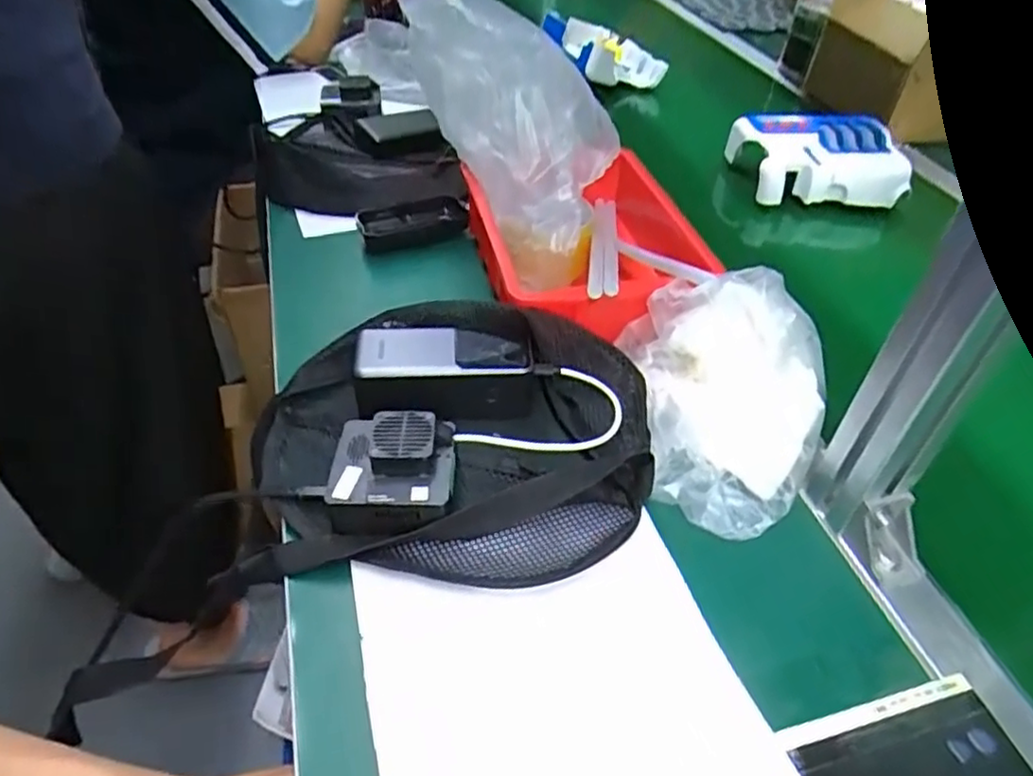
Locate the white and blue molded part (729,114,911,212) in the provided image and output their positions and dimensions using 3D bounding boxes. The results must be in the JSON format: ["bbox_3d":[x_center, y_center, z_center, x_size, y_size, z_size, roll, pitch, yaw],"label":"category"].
[{"bbox_3d":[0.344,-0.271,0.797,0.175,0.053,0.147,-1,44,-4],"label":"white and blue molded part"}]

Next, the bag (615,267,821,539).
[{"bbox_3d":[0.157,0.007,0.493,0.132,0.099,0.174,-1,44,-4],"label":"bag"}]

